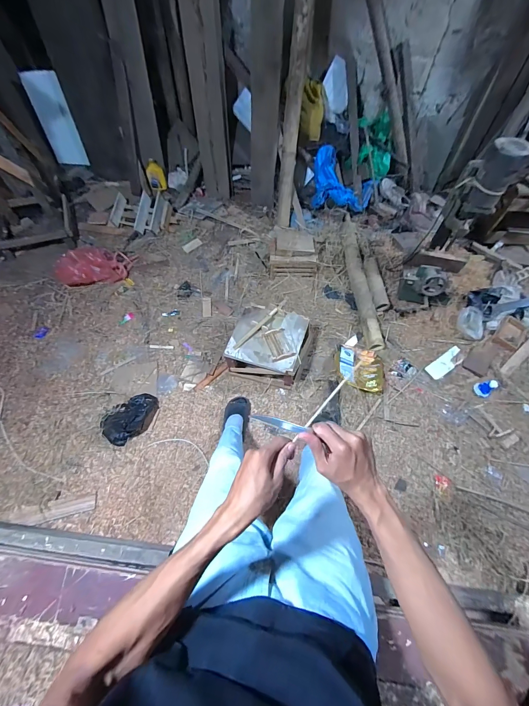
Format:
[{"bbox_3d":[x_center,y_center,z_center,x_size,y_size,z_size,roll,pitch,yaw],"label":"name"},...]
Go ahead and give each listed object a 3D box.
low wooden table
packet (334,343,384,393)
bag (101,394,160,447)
[{"bbox_3d":[0.027,-0.033,1.404,0.332,0.188,0.306,16,61,8],"label":"low wooden table"},{"bbox_3d":[0.458,0.067,1.422,0.229,0.077,0.268,2,62,0],"label":"packet"},{"bbox_3d":[-0.571,0.263,1.269,0.241,0.055,0.171,-40,69,-19],"label":"bag"}]

